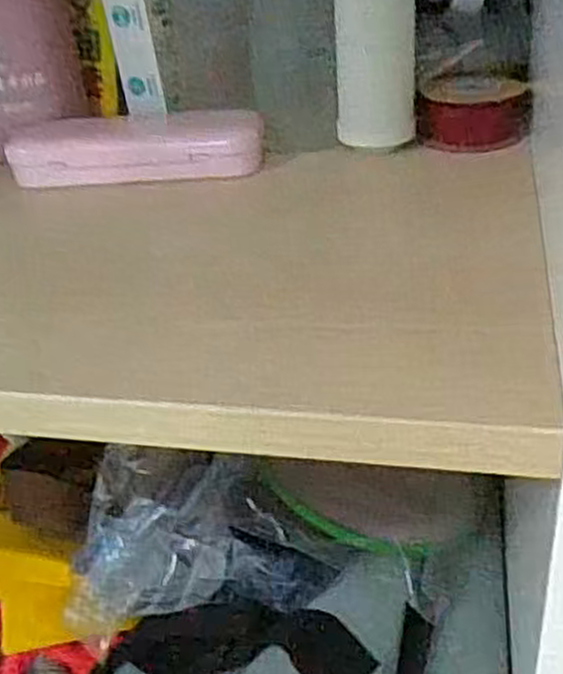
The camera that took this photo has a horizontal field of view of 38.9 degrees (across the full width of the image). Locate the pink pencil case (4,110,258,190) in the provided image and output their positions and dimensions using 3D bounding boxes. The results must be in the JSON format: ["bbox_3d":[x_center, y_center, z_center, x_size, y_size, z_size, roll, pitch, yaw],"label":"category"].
[{"bbox_3d":[-0.083,-0.106,0.455,0.144,0.026,0.051,-5,31,2],"label":"pink pencil case"}]

